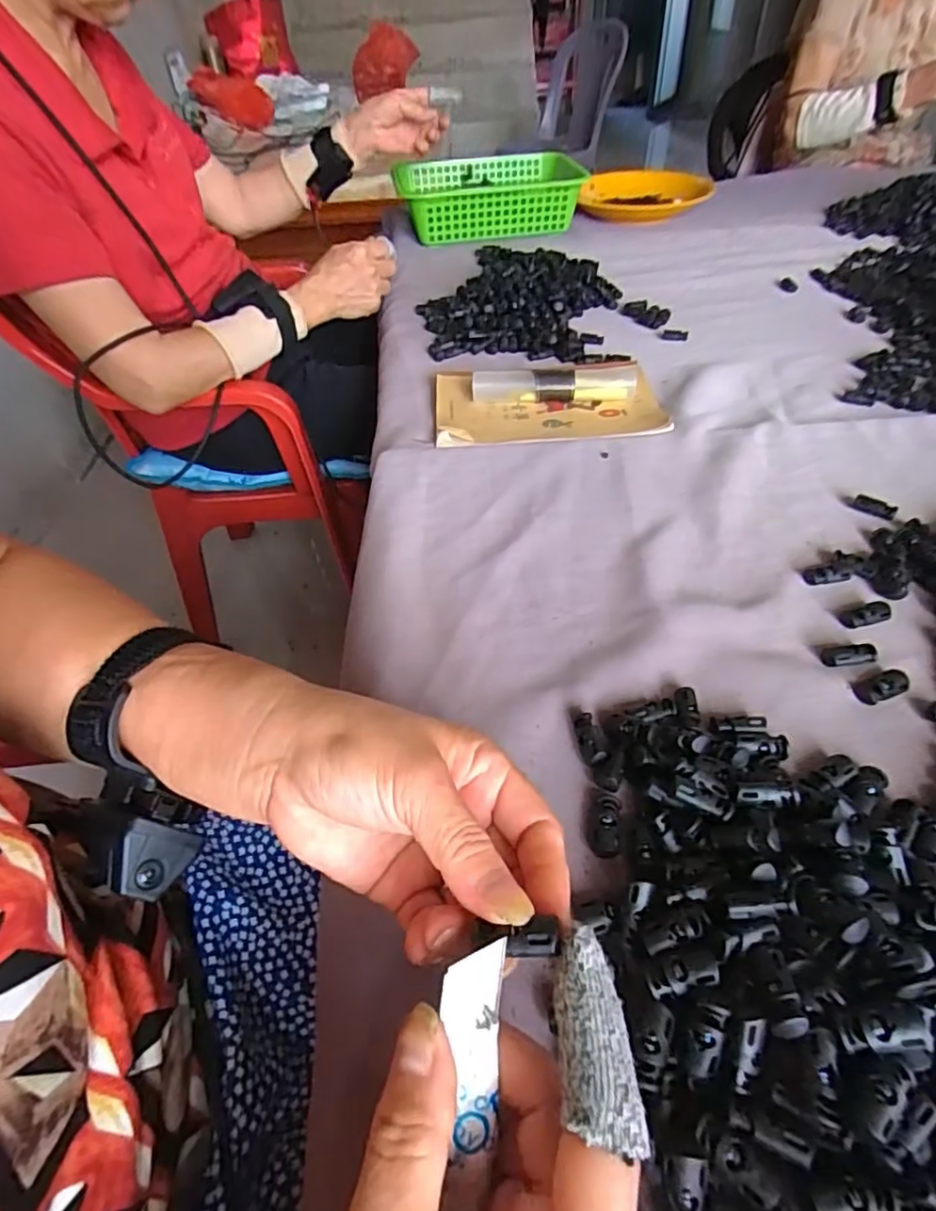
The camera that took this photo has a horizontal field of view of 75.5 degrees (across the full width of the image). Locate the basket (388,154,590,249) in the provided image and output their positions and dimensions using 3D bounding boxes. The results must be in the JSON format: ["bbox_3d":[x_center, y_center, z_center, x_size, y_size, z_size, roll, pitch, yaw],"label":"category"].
[{"bbox_3d":[0.036,-0.681,1.015,0.289,0.078,0.216,-8,47,-4],"label":"basket"}]

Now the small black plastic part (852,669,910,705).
[{"bbox_3d":[0.229,0.044,0.336,0.026,0.010,0.016,-15,48,-10],"label":"small black plastic part"}]

